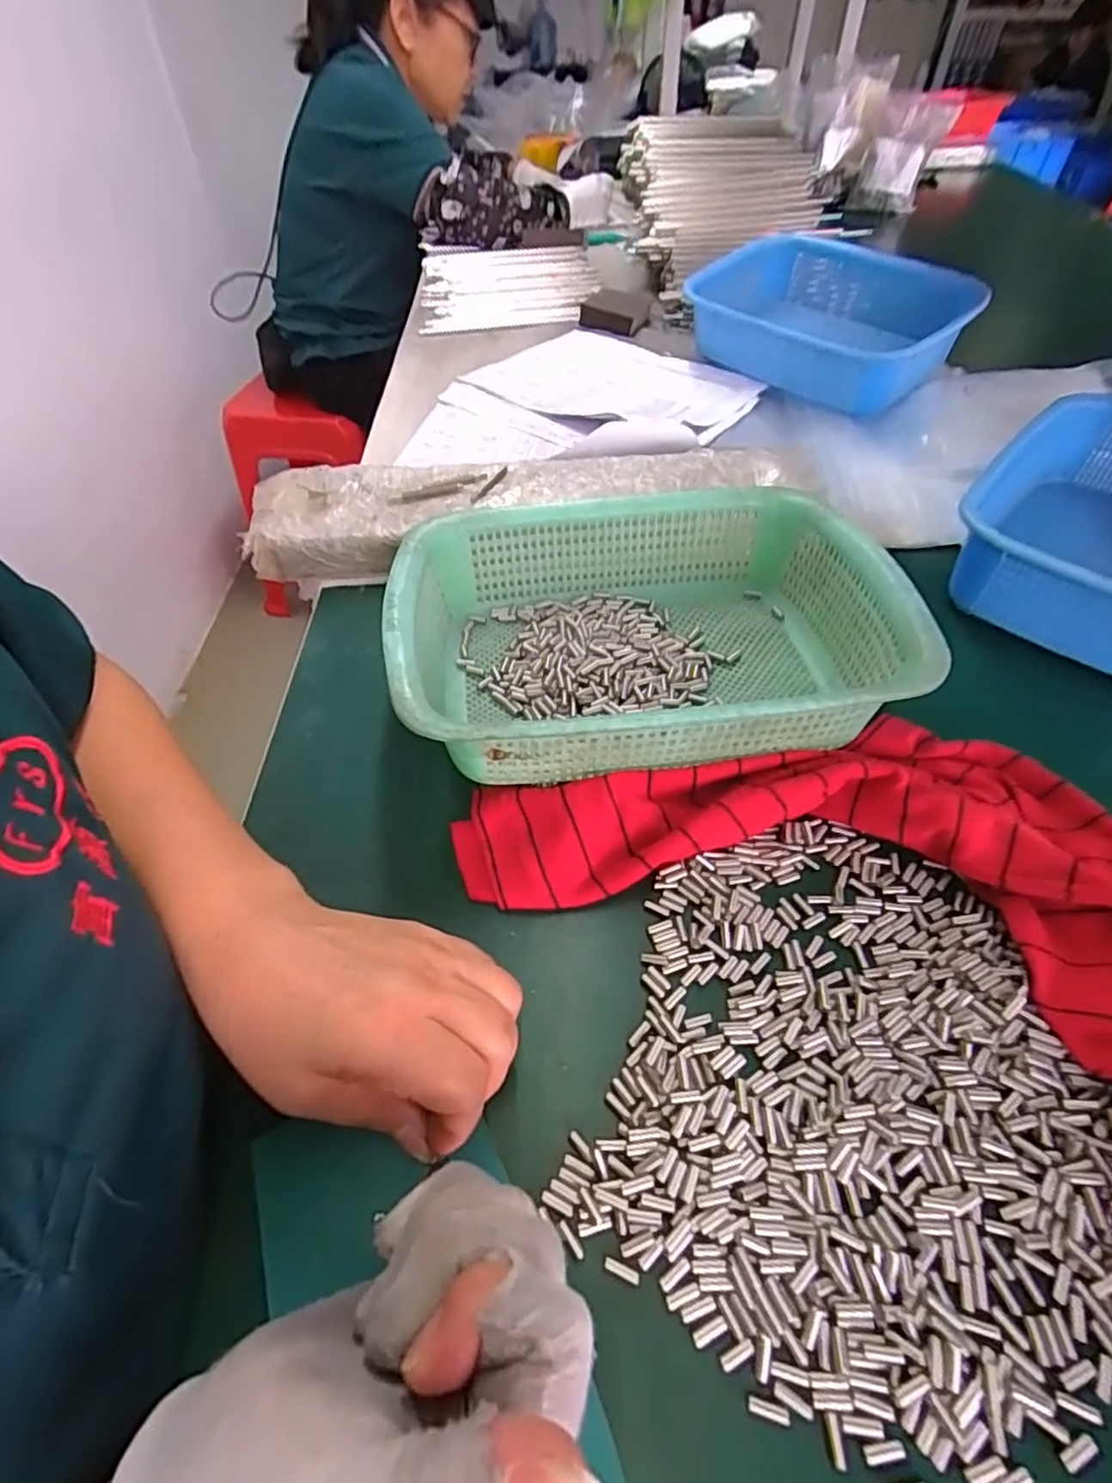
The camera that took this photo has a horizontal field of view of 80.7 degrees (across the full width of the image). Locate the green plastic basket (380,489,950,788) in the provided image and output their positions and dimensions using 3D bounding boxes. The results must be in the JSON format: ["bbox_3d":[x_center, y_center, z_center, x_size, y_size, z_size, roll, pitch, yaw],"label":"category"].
[{"bbox_3d":[0.053,-0.069,0.414,0.291,0.082,0.216,-7,50,-3],"label":"green plastic basket"}]

